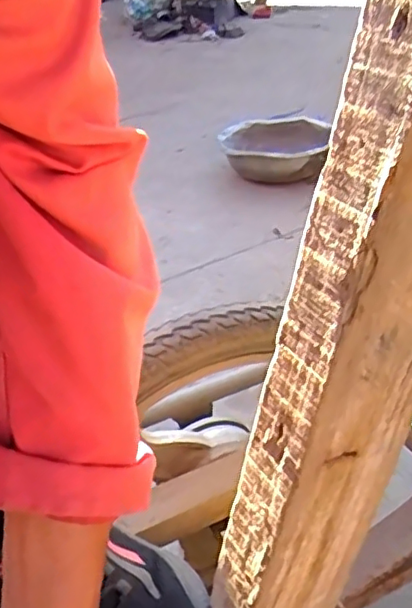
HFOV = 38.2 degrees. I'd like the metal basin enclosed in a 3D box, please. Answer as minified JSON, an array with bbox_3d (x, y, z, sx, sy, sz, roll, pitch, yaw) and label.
[{"bbox_3d":[0.206,-0.480,1.852,0.345,0.092,0.414,4,37,13],"label":"metal basin"}]

